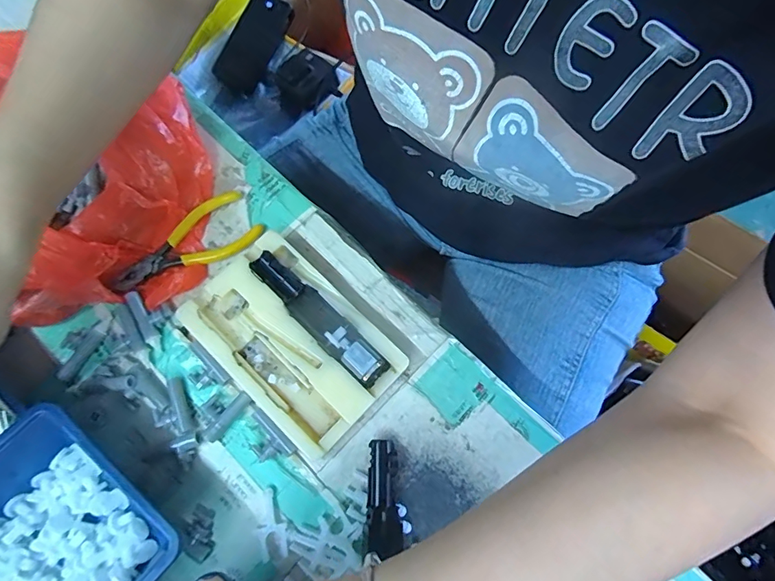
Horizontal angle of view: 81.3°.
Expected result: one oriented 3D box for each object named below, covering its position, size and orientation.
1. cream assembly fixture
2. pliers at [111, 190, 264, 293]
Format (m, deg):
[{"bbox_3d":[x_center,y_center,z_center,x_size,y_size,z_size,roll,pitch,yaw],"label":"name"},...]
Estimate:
[{"bbox_3d":[-0.065,0.033,0.307,0.137,0.028,0.089,42,76,10],"label":"cream assembly fixture"},{"bbox_3d":[-0.151,-0.033,0.336,0.109,0.008,0.049,-32,77,-11],"label":"pliers"}]

